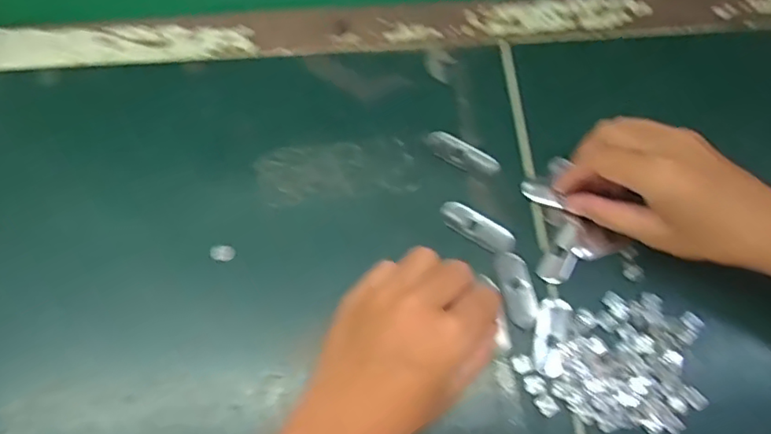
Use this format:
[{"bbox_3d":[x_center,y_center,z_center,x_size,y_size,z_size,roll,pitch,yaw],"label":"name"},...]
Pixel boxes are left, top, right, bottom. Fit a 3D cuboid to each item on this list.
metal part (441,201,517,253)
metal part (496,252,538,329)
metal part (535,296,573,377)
[{"bbox_3d":[0.063,0.006,0.407,0.054,0.004,0.018,32,71,11],"label":"metal part"},{"bbox_3d":[0.086,0.047,0.394,0.021,0.004,0.050,-11,69,-6],"label":"metal part"},{"bbox_3d":[0.106,0.075,0.382,0.020,0.004,0.049,14,69,4],"label":"metal part"}]

